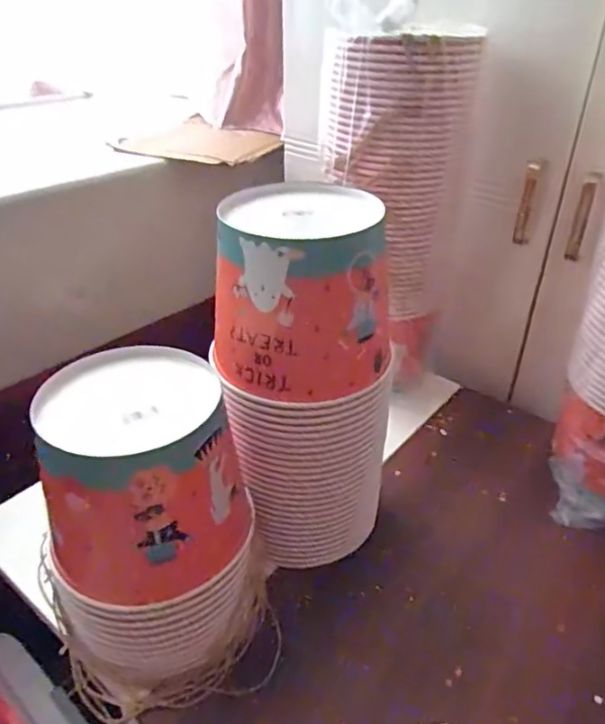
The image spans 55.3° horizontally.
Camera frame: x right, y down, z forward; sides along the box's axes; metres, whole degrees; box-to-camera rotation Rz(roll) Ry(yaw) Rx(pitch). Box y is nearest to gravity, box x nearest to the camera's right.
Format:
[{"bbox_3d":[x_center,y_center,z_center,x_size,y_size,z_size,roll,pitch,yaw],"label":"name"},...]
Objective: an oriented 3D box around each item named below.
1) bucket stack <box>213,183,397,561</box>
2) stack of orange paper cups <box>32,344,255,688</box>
[{"bbox_3d":[-0.002,0.030,0.540,0.140,0.341,0.128,-20,39,-28],"label":"bucket stack"},{"bbox_3d":[-0.116,0.132,0.451,0.145,0.228,0.119,1,33,0],"label":"stack of orange paper cups"}]

